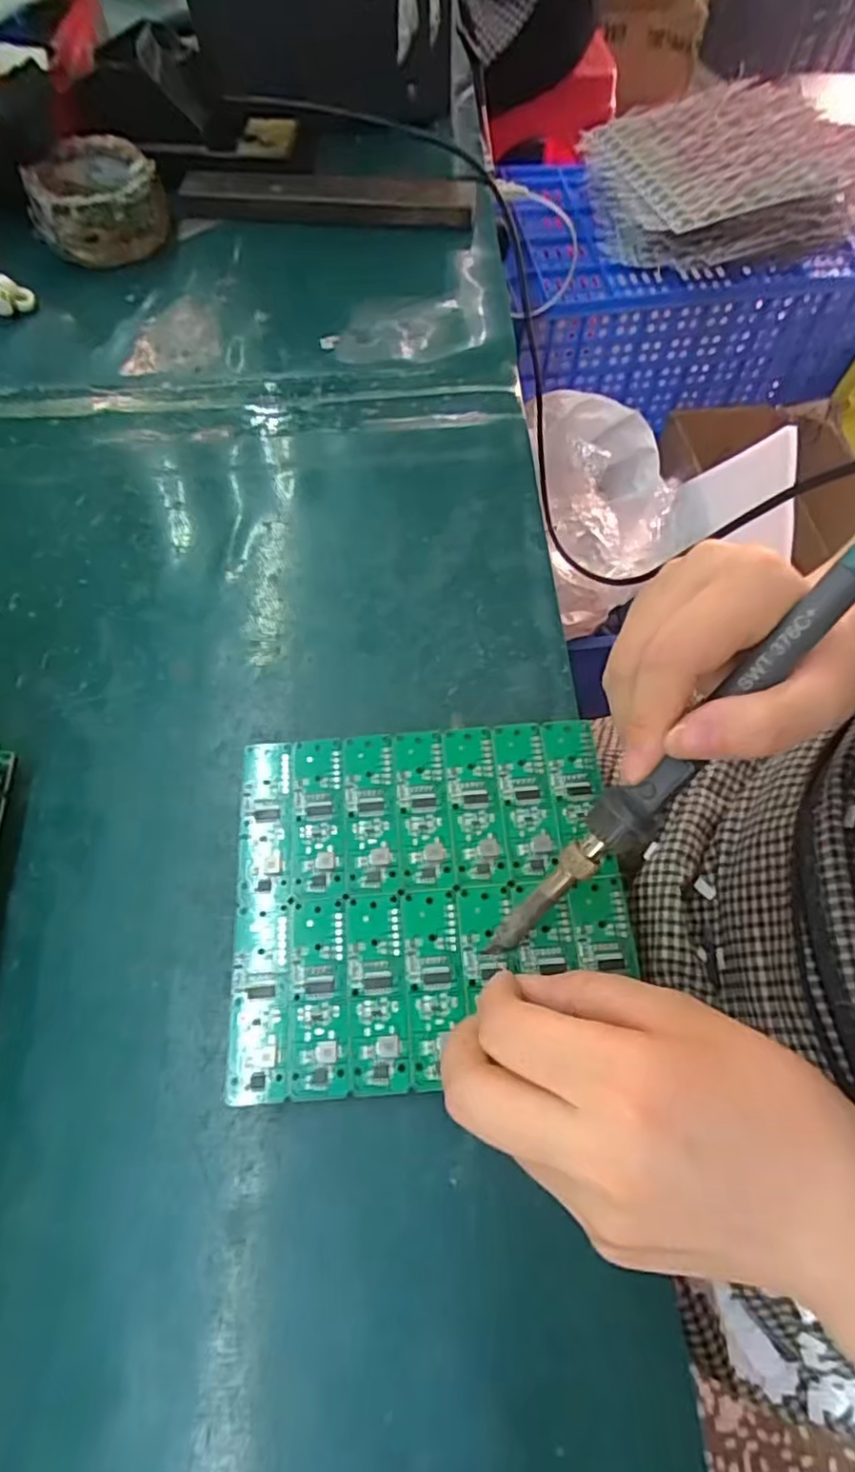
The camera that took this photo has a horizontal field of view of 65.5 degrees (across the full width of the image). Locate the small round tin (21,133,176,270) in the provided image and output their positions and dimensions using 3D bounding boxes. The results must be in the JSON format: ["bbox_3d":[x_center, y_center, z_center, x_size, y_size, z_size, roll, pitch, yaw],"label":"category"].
[{"bbox_3d":[-0.224,-0.368,0.460,0.086,0.044,0.078,-11,65,-4],"label":"small round tin"}]

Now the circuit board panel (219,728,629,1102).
[{"bbox_3d":[0.000,0.060,0.261,0.148,0.004,0.134,-4,65,-1],"label":"circuit board panel"}]

